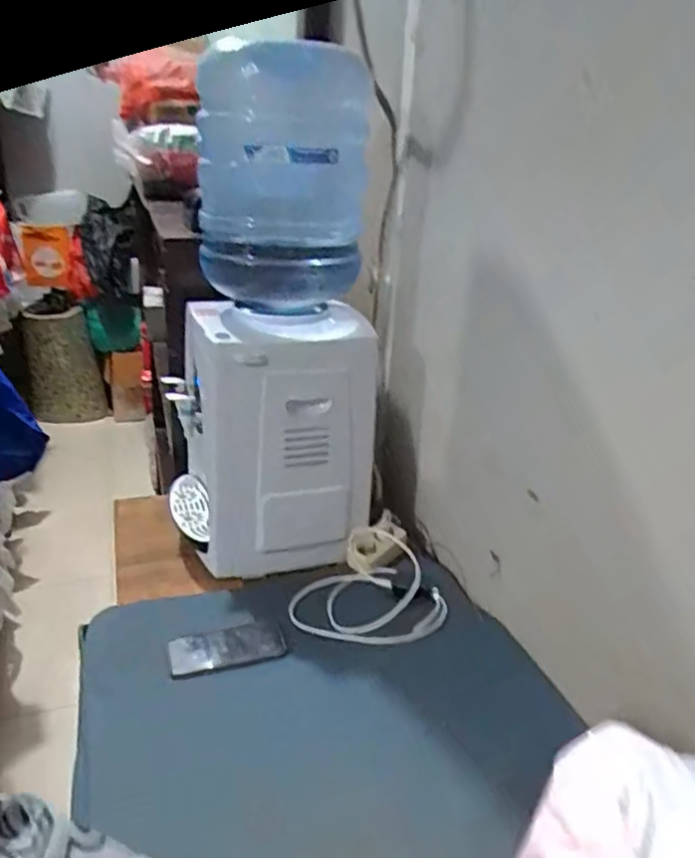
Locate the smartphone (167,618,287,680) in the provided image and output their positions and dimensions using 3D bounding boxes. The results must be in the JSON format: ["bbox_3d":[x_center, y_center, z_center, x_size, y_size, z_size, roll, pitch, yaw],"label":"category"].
[{"bbox_3d":[-0.178,0.322,1.022,0.165,0.015,0.079,-8,35,-18],"label":"smartphone"}]

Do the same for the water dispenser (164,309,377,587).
[{"bbox_3d":[-0.145,0.000,1.274,0.354,0.451,0.280,-1,23,-9],"label":"water dispenser"}]

